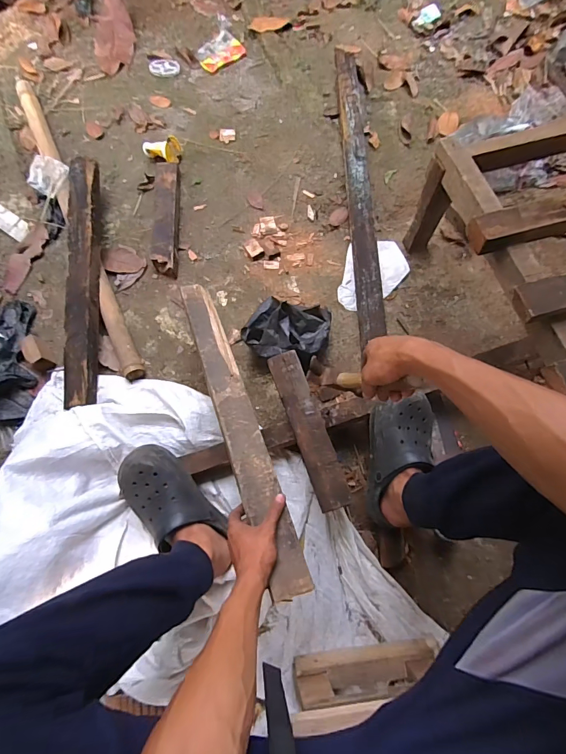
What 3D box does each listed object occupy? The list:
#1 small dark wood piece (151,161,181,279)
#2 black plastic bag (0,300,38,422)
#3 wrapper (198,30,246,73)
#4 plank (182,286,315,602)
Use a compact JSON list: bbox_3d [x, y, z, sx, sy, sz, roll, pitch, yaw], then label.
[{"bbox_3d":[-0.318,-0.431,1.040,0.071,0.042,0.349,-3,71,-1],"label":"small dark wood piece"},{"bbox_3d":[-0.652,-0.055,0.910,0.109,0.053,0.320,-14,72,-4],"label":"black plastic bag"},{"bbox_3d":[-0.211,-1.076,1.279,0.148,0.010,0.137,-30,74,-9],"label":"wrapper"},{"bbox_3d":[-0.086,0.066,0.698,0.068,0.025,0.609,-20,63,-6],"label":"plank"}]

